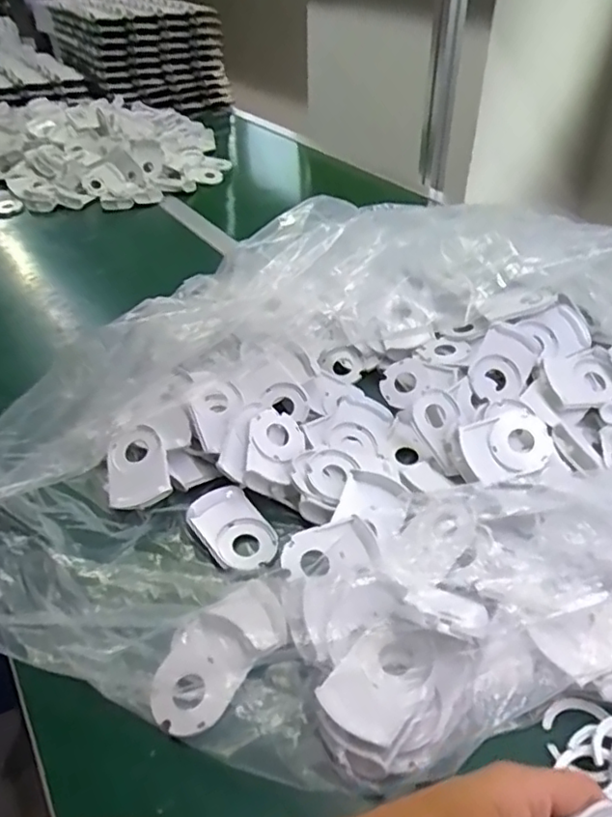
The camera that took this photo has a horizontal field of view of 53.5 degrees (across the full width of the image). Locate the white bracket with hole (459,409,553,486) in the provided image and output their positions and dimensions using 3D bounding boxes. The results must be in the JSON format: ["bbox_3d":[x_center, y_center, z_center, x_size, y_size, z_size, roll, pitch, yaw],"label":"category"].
[{"bbox_3d":[0.181,0.035,0.549,0.080,0.010,0.060,-15,63,-8],"label":"white bracket with hole"}]

